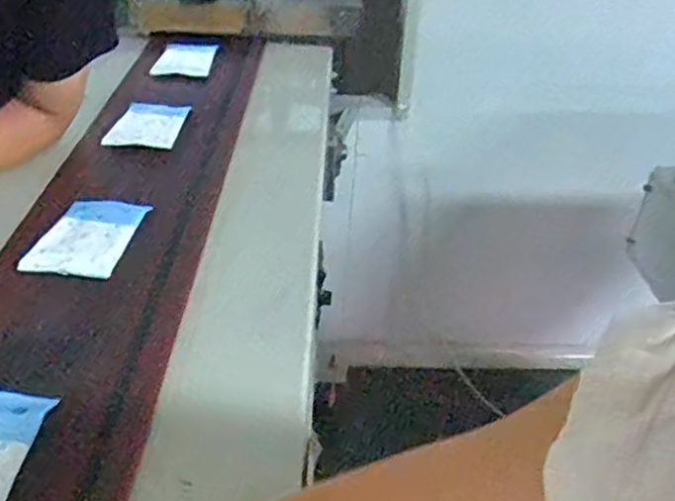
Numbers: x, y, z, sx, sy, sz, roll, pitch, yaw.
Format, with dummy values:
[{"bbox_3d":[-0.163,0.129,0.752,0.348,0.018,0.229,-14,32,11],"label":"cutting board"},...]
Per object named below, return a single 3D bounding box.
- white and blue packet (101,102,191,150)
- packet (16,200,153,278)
[{"bbox_3d":[-0.246,-0.168,0.900,0.089,0.011,0.117,8,38,5],"label":"white and blue packet"},{"bbox_3d":[-0.251,-0.016,0.697,0.085,0.011,0.127,7,38,4],"label":"packet"}]

